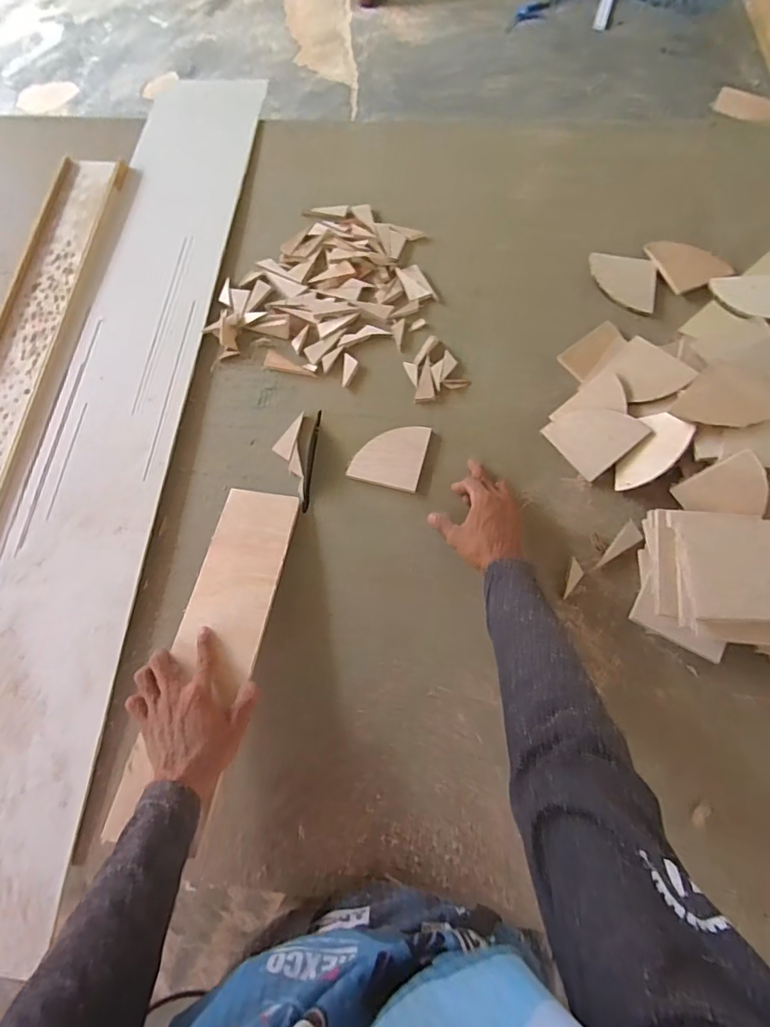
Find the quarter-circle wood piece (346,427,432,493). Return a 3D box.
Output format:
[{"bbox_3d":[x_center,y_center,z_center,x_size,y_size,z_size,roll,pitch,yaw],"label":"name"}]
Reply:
[{"bbox_3d":[0.008,-0.085,0.708,0.096,0.007,0.096,15,73,6],"label":"quarter-circle wood piece"}]

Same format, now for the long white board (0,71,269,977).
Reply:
[{"bbox_3d":[-0.408,-0.162,0.742,0.219,0.011,1.350,6,73,3],"label":"long white board"}]

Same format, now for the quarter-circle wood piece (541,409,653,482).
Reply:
[{"bbox_3d":[0.284,-0.109,0.678,0.098,0.008,0.095,-41,67,13],"label":"quarter-circle wood piece"}]

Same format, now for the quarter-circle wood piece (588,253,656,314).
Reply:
[{"bbox_3d":[0.372,-0.362,0.780,0.100,0.012,0.100,12,73,5],"label":"quarter-circle wood piece"}]

